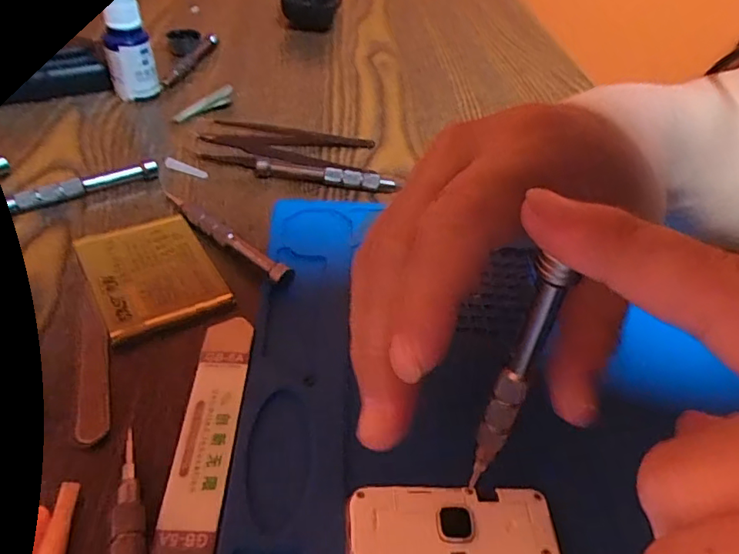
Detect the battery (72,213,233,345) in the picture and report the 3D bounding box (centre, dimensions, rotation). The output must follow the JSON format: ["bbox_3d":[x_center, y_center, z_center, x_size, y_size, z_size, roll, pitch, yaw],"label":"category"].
[{"bbox_3d":[-0.105,-0.004,0.270,0.054,0.005,0.076,-22,50,-25],"label":"battery"}]

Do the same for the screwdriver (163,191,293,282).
[{"bbox_3d":[-0.077,-0.023,0.291,0.097,0.008,0.008,32,50,25],"label":"screwdriver"}]

